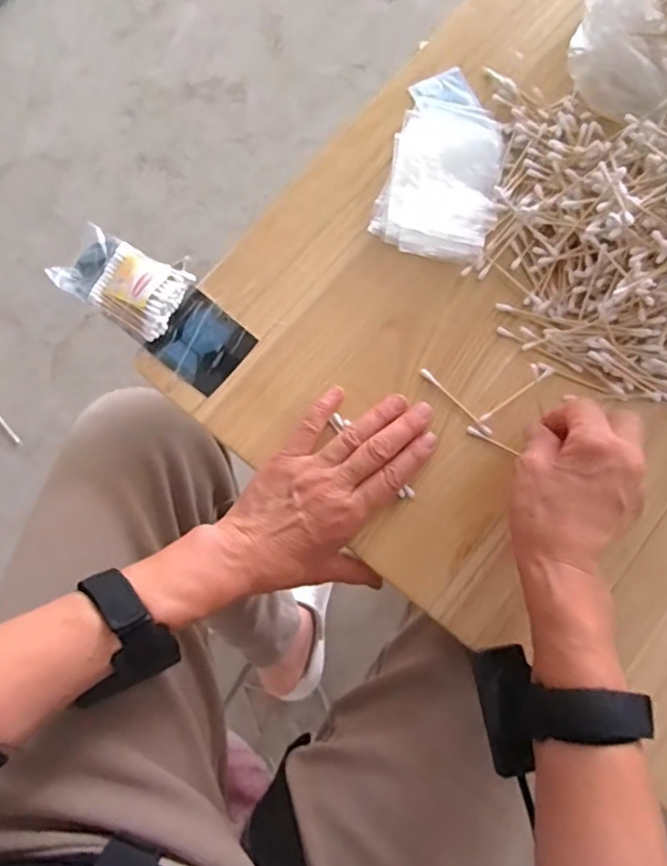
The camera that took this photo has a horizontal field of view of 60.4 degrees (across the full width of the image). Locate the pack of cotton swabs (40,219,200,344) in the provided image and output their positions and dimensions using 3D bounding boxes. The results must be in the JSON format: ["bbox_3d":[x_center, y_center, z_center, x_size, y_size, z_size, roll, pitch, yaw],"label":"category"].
[{"bbox_3d":[-0.171,-0.125,0.463,0.120,0.021,0.065,29,80,24],"label":"pack of cotton swabs"}]

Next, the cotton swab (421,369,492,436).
[{"bbox_3d":[0.094,-0.024,0.440,0.005,0.004,0.071,-44,82,-7],"label":"cotton swab"}]

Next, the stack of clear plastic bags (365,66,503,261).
[{"bbox_3d":[0.094,-0.222,0.470,0.091,0.019,0.173,16,80,4],"label":"stack of clear plastic bags"}]

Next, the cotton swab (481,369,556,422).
[{"bbox_3d":[0.142,-0.030,0.441,0.069,0.004,0.005,-34,81,-6],"label":"cotton swab"}]

